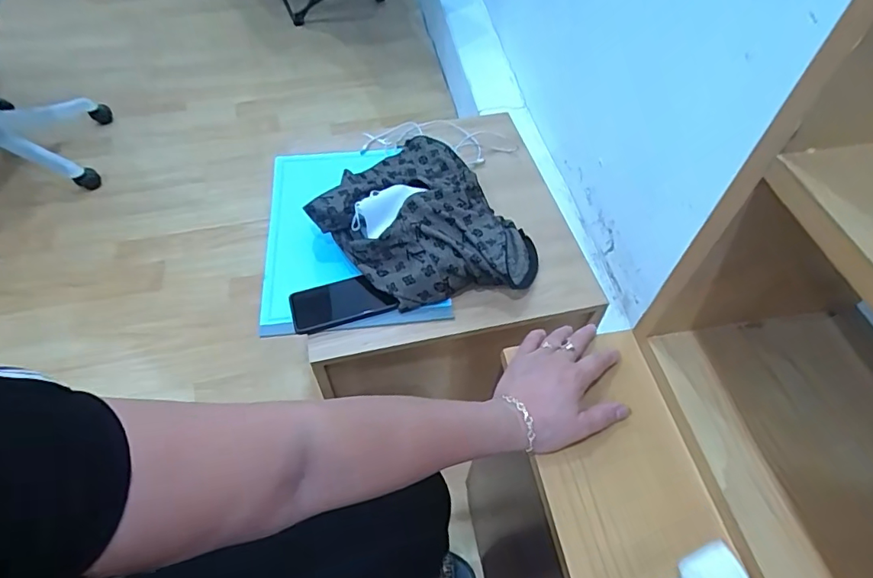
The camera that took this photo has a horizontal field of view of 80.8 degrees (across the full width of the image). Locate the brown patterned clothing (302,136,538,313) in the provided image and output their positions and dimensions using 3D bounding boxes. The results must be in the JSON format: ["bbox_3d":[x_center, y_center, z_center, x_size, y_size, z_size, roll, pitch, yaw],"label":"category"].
[{"bbox_3d":[-0.014,-0.126,0.862,0.299,0.100,0.374,-38,63,-25],"label":"brown patterned clothing"}]

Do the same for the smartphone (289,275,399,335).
[{"bbox_3d":[-0.151,0.020,0.805,0.154,0.013,0.082,-16,54,-8],"label":"smartphone"}]

